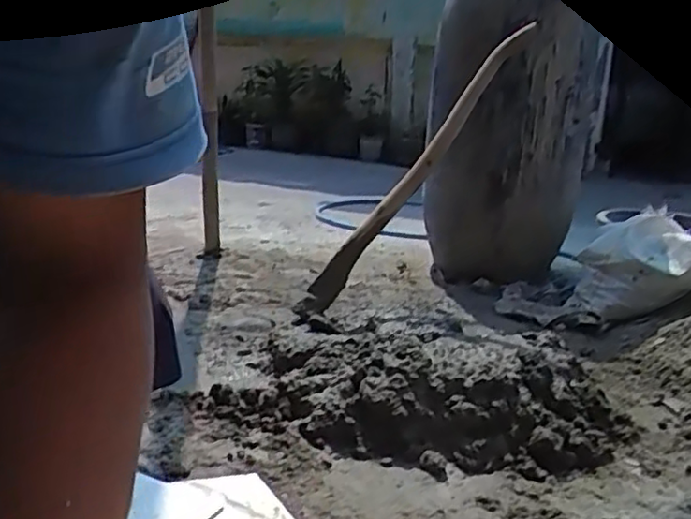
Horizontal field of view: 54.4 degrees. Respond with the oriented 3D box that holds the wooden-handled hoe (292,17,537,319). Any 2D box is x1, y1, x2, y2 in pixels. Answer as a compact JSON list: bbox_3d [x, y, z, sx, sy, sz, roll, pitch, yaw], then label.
[{"bbox_3d":[0.179,-0.226,1.504,0.088,0.092,0.891,18,61,41],"label":"wooden-handled hoe"}]

